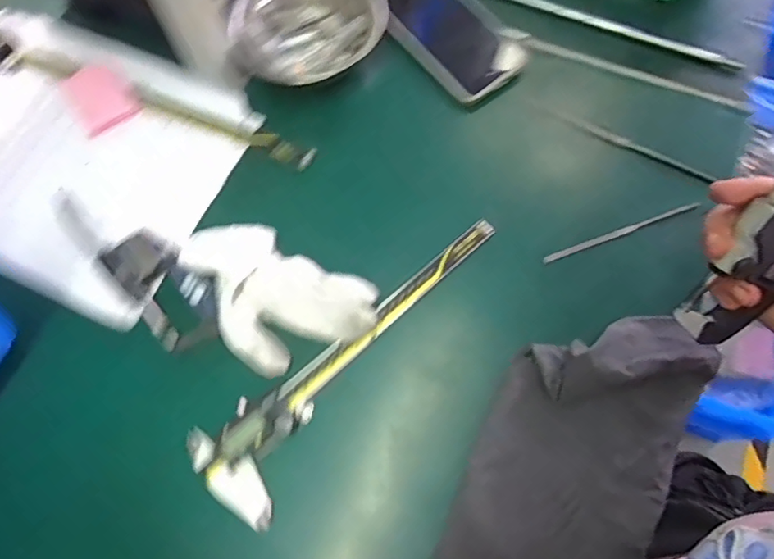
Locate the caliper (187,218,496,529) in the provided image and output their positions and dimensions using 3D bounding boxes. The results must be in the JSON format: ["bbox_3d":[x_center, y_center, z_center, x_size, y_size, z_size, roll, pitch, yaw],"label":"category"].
[{"bbox_3d":[-0.024,0.051,0.422,0.076,0.020,0.284,41,75,15],"label":"caliper"}]

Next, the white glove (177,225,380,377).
[{"bbox_3d":[-0.094,0.013,0.426,0.160,0.026,0.095,30,72,12],"label":"white glove"}]

